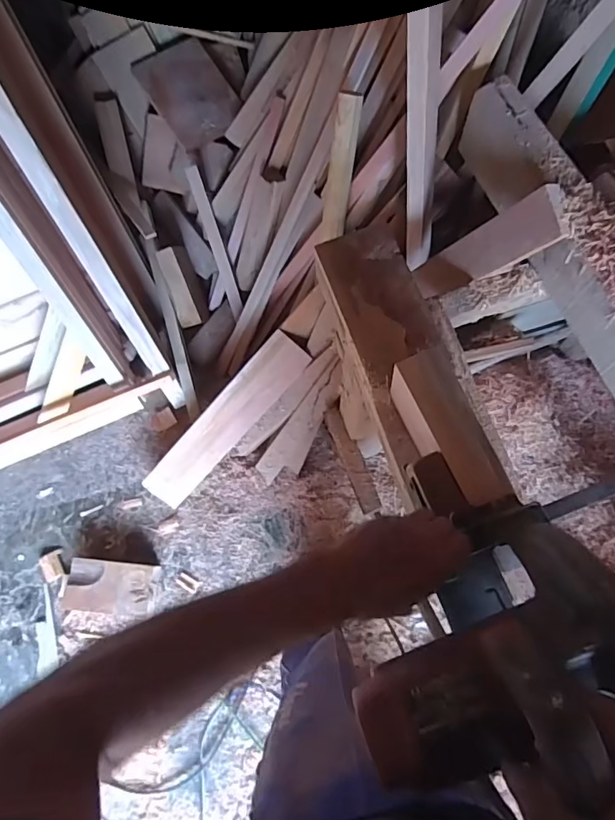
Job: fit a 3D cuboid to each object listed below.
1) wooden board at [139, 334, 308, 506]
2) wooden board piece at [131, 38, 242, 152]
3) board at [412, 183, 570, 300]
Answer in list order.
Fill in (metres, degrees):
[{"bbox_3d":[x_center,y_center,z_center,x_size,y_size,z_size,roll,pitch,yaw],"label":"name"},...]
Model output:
[{"bbox_3d":[-0.207,0.036,1.205,0.120,0.024,0.539,39,107,-19],"label":"wooden board"},{"bbox_3d":[-0.319,-0.859,1.320,0.201,0.030,0.281,-34,87,-9],"label":"wooden board piece"},{"bbox_3d":[0.281,-0.257,0.784,0.019,0.264,0.083,-4,82,-35],"label":"board"}]

